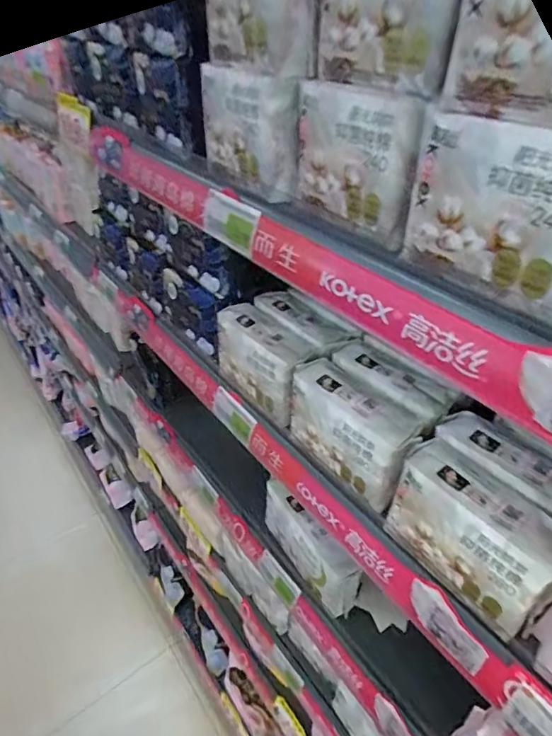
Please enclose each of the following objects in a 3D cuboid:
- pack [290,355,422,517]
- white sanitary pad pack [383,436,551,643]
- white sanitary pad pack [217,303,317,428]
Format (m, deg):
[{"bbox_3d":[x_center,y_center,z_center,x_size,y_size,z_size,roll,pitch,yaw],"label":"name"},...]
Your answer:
[{"bbox_3d":[0.072,0.061,0.467,0.056,0.089,0.138,-21,43,-26],"label":"pack"},{"bbox_3d":[0.155,0.132,0.384,0.057,0.087,0.140,-24,45,-29],"label":"white sanitary pad pack"},{"bbox_3d":[-0.013,-0.006,0.554,0.054,0.088,0.132,-25,45,-30],"label":"white sanitary pad pack"}]

